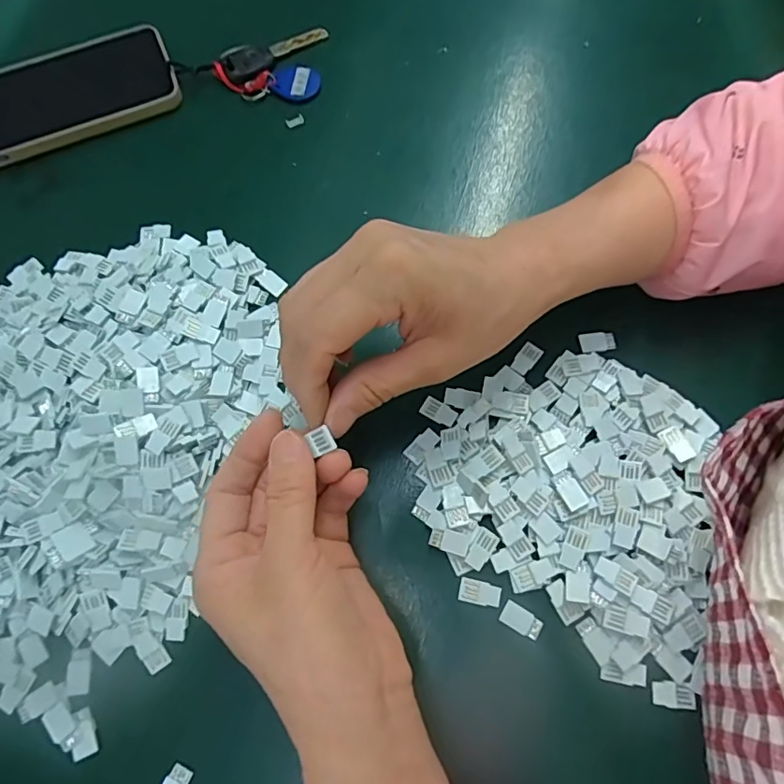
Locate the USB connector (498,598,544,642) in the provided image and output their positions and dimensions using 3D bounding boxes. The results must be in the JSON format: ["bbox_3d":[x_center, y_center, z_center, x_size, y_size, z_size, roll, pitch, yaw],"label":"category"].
[{"bbox_3d":[0.066,0.116,0.269,0.021,0.004,0.012,29,75,11],"label":"USB connector"}]

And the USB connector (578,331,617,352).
[{"bbox_3d":[0.122,-0.030,0.315,0.020,0.005,0.011,-5,72,0],"label":"USB connector"}]

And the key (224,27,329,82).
[{"bbox_3d":[-0.085,-0.254,0.394,0.081,0.008,0.025,-28,73,-7],"label":"key"}]

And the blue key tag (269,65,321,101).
[{"bbox_3d":[-0.070,-0.227,0.388,0.034,0.004,0.032,9,72,5],"label":"blue key tag"}]

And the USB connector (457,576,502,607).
[{"bbox_3d":[0.046,0.104,0.274,0.021,0.004,0.011,12,73,6],"label":"USB connector"}]

